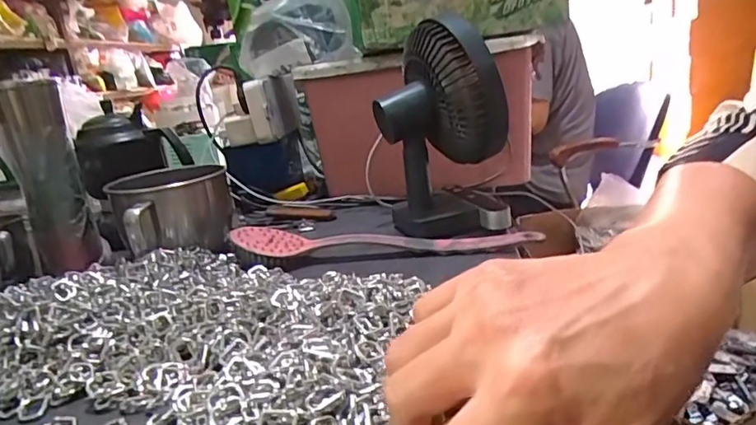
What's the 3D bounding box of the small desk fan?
[{"bbox_3d":[0.072,-0.092,0.609,0.137,0.225,0.113,-5,16,5],"label":"small desk fan"}]

